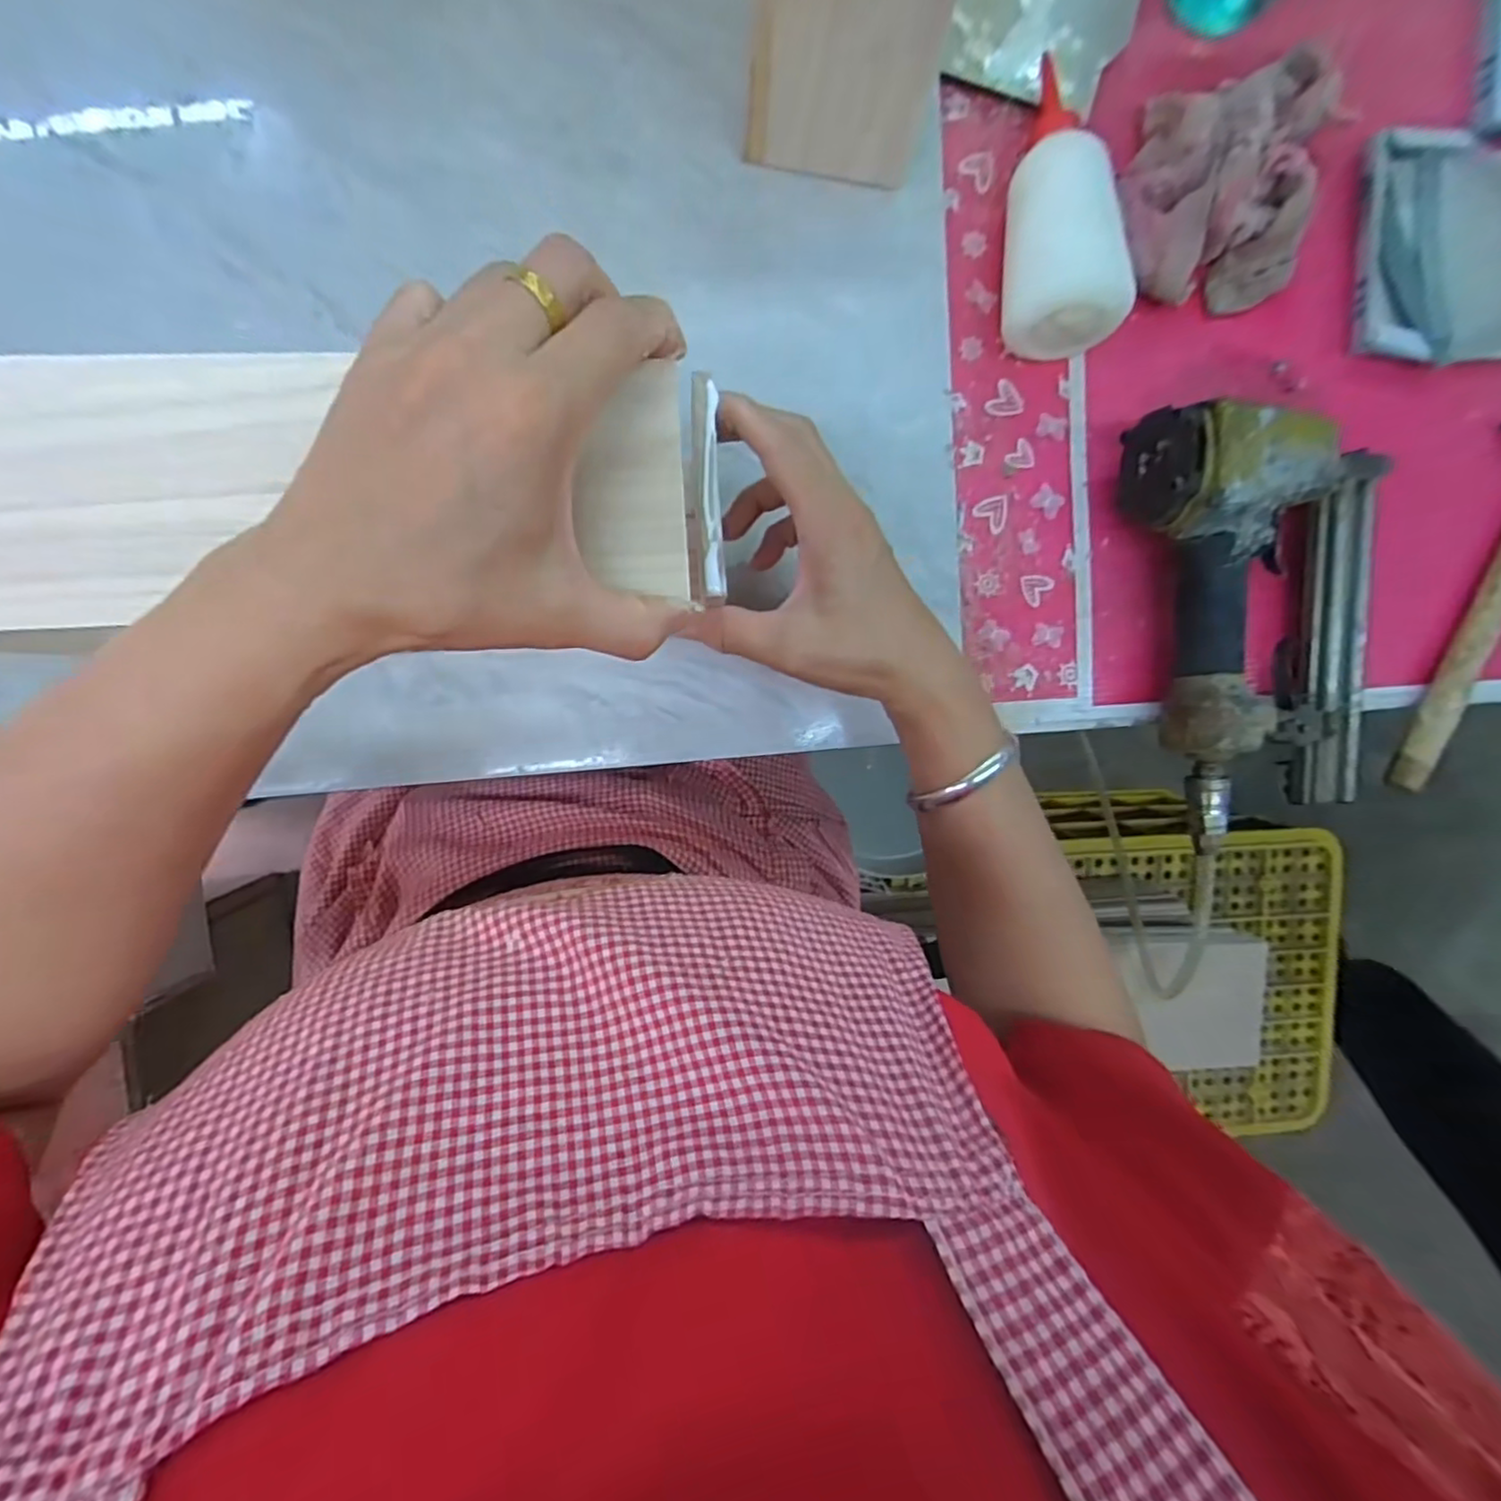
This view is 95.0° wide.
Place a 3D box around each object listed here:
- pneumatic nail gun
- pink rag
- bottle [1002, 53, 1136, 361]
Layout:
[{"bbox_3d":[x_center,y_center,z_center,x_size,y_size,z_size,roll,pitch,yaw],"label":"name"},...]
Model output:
[{"bbox_3d":[0.301,-0.073,0.404,0.142,0.067,0.237,-8,95,-6],"label":"pneumatic nail gun"},{"bbox_3d":[0.280,-0.336,0.395,0.111,0.035,0.143,2,94,-7],"label":"pink rag"},{"bbox_3d":[0.168,-0.305,0.379,0.058,0.054,0.162,-3,95,-6],"label":"bottle"}]

